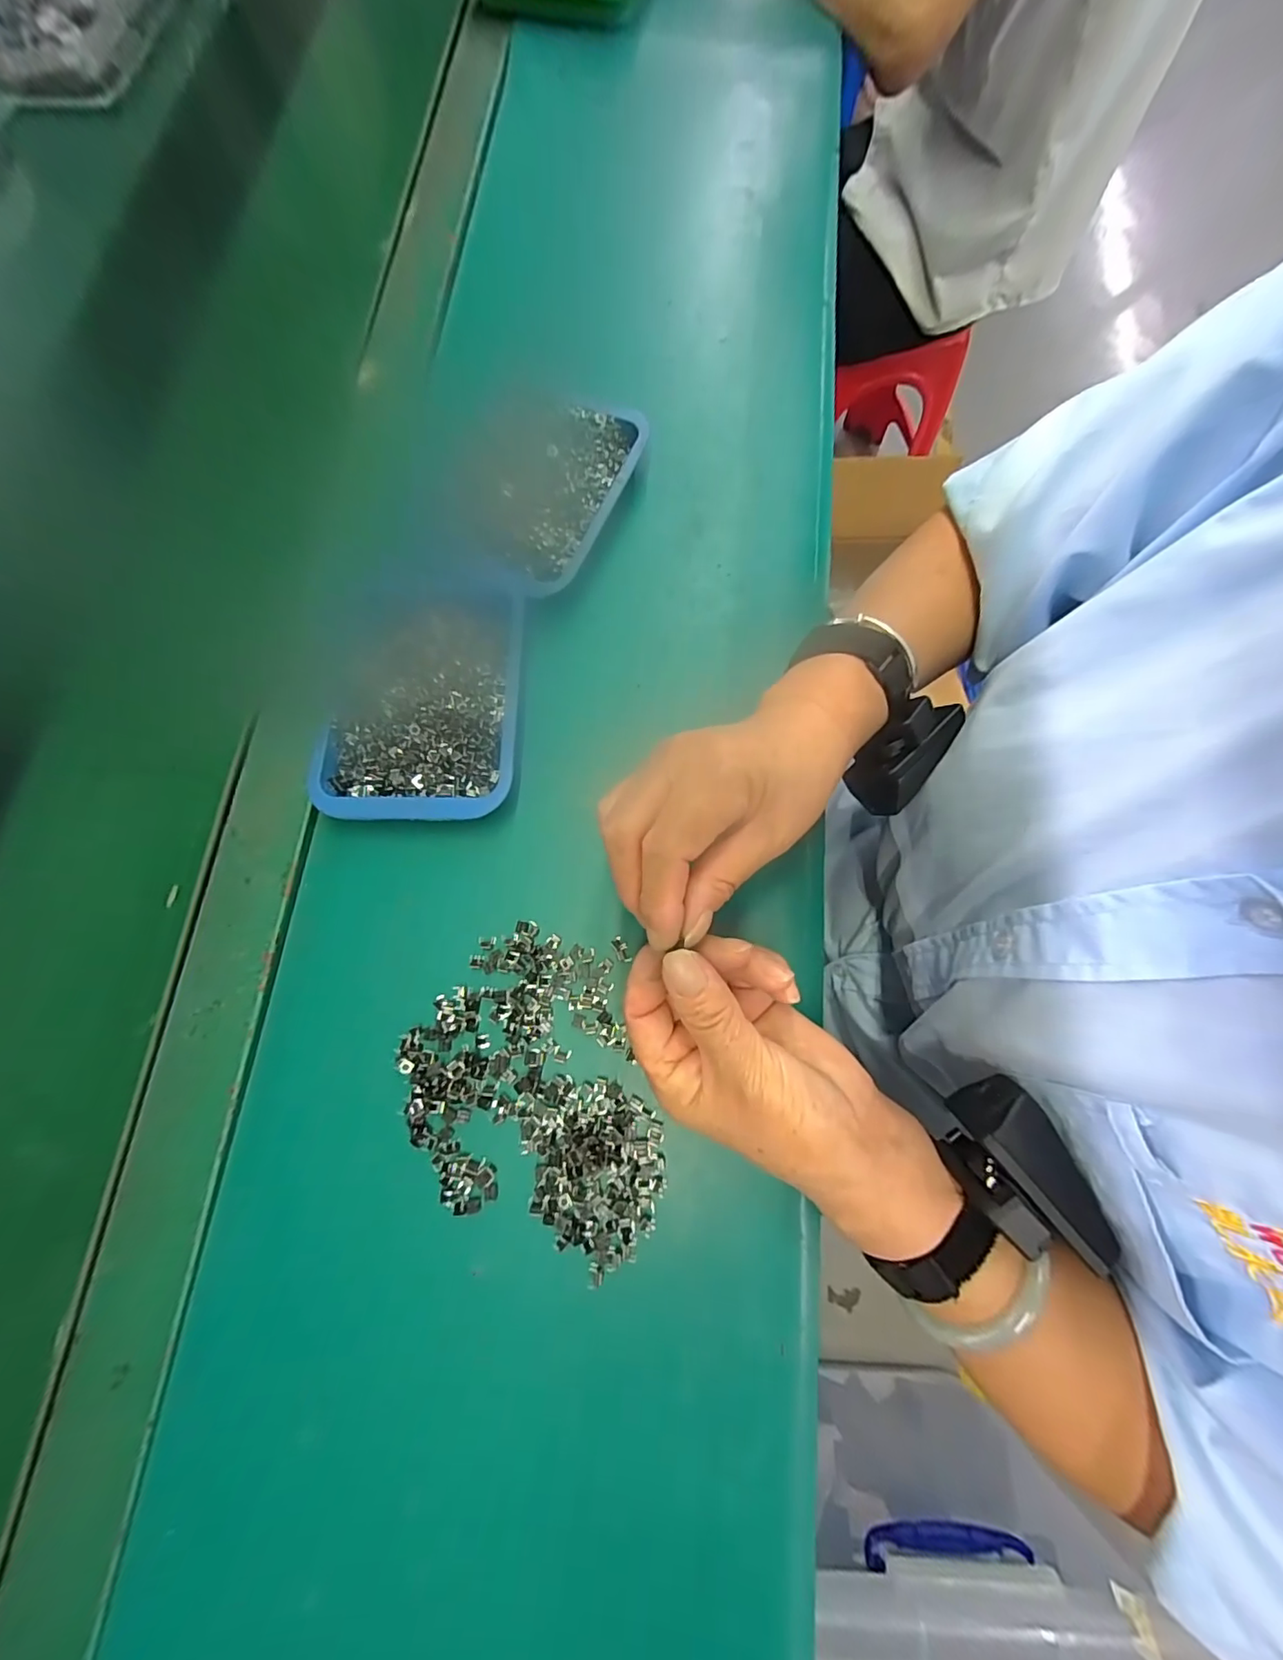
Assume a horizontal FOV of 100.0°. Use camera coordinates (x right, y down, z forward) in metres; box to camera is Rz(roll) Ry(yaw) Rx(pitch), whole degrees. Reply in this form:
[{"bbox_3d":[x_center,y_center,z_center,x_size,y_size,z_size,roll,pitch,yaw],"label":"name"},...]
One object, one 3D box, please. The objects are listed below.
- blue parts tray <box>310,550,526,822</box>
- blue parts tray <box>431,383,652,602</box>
[{"bbox_3d":[-0.130,-0.084,0.324,0.113,0.030,0.159,1,76,2],"label":"blue parts tray"},{"bbox_3d":[-0.066,-0.224,0.353,0.102,0.036,0.149,21,78,7],"label":"blue parts tray"}]

